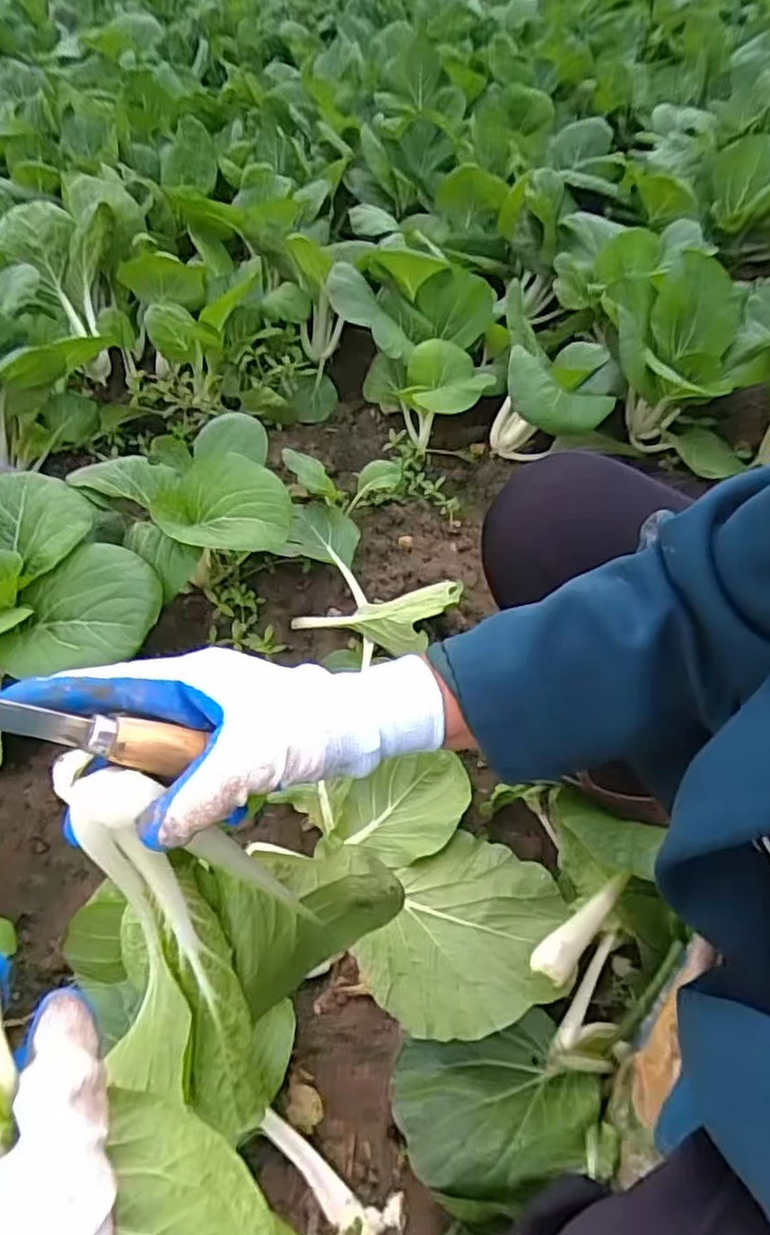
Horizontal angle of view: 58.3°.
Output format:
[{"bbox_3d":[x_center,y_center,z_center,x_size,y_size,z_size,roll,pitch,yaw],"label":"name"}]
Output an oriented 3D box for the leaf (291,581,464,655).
[{"bbox_3d":[-0.016,0.002,0.887,0.236,0.033,0.107,-8,47,26],"label":"leaf"}]

